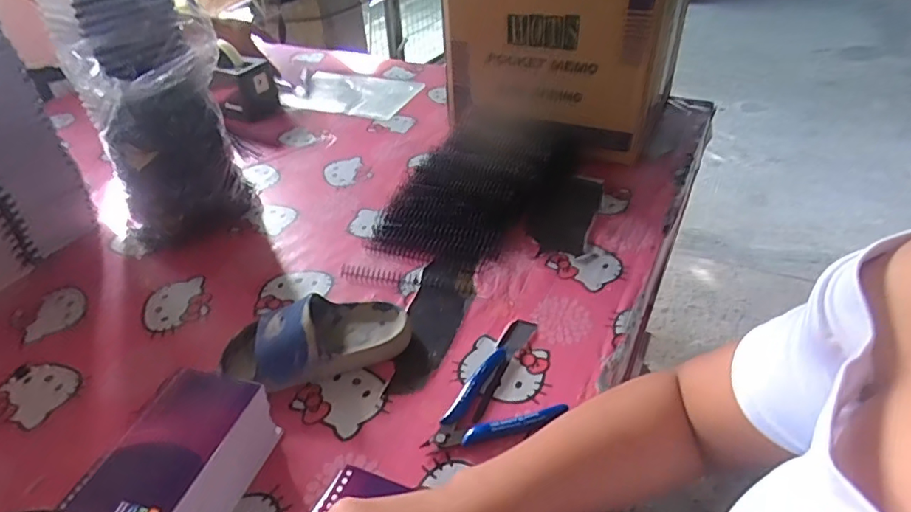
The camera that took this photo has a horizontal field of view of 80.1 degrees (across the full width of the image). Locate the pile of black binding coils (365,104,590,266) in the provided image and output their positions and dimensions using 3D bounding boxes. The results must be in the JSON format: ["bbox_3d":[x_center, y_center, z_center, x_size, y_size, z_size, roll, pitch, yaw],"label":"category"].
[{"bbox_3d":[0.016,-0.104,0.714,0.188,0.080,0.285,18,43,26],"label":"pile of black binding coils"}]

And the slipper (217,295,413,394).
[{"bbox_3d":[-0.132,0.075,0.516,0.176,0.059,0.089,-15,39,-13],"label":"slipper"}]

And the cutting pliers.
[{"bbox_3d":[0.022,0.132,0.470,0.112,0.014,0.092,-24,42,-24],"label":"cutting pliers"}]

